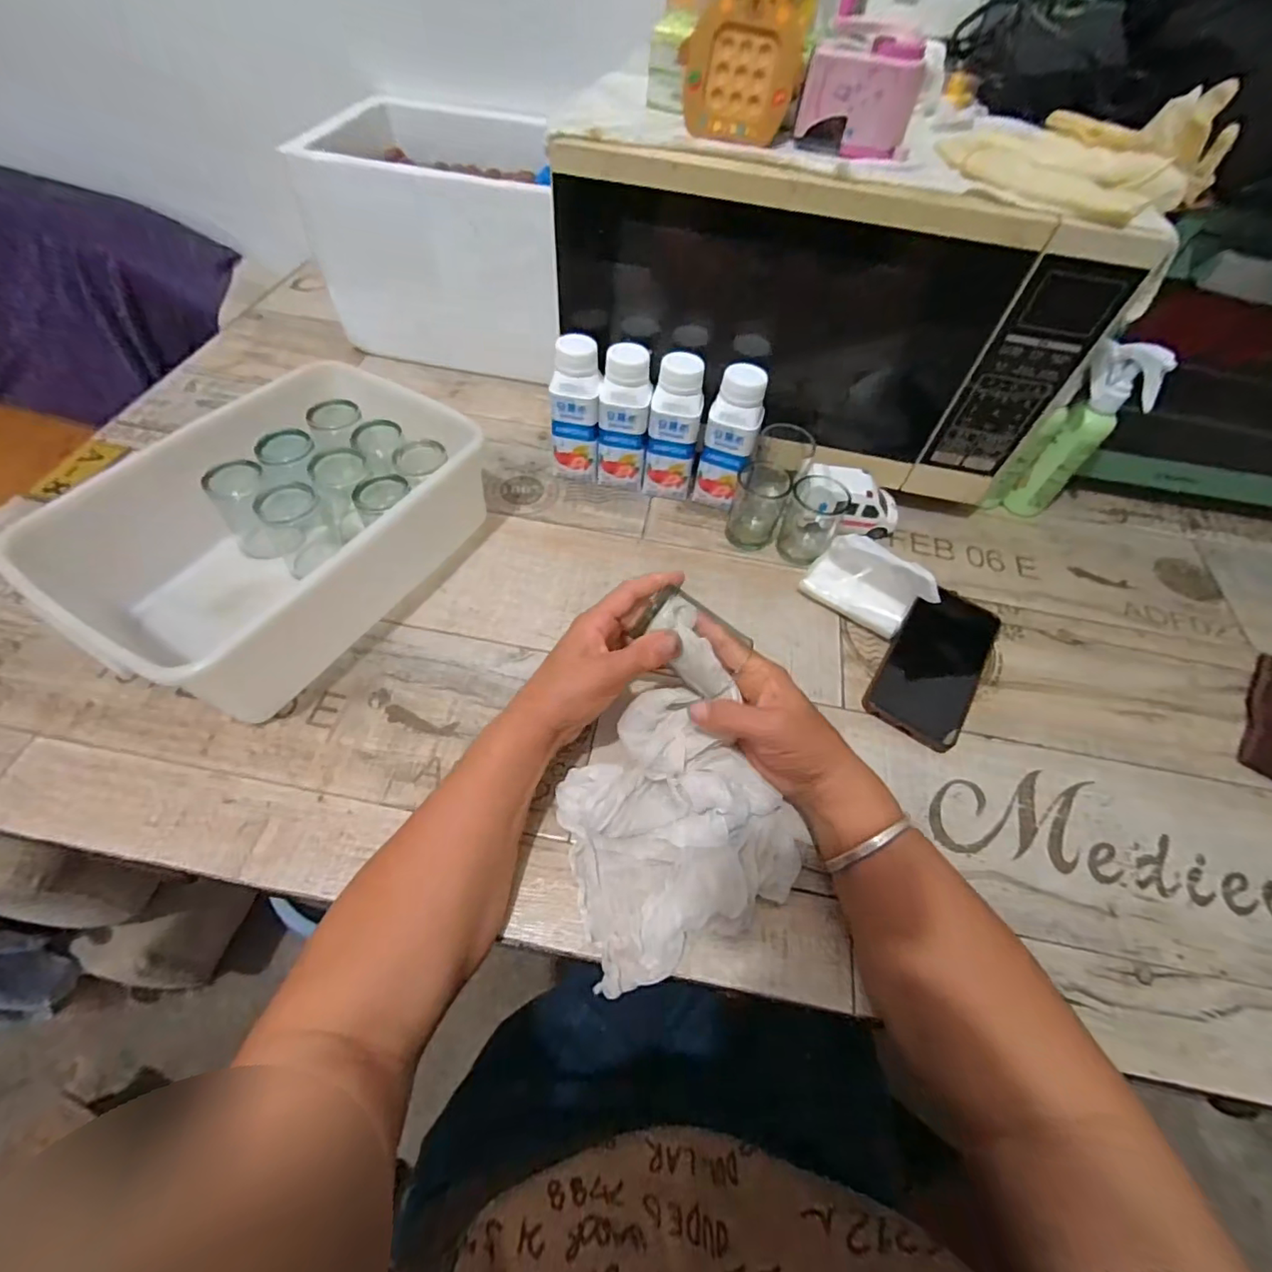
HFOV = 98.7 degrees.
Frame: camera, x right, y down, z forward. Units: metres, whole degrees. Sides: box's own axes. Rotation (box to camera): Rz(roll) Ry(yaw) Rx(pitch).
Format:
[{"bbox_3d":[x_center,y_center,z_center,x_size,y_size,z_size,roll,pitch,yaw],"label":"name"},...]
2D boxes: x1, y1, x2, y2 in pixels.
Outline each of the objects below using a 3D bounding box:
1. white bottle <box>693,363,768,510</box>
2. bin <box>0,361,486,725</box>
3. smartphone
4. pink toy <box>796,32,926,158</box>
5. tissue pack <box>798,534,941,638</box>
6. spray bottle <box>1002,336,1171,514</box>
[{"bbox_3d":[0.092,-0.187,0.544,0.052,0.139,0.052,15,56,5],"label":"white bottle"},{"bbox_3d":[-0.298,-0.095,0.473,0.194,0.104,0.307,28,59,14],"label":"bin"},{"bbox_3d":[0.269,0.021,0.488,0.078,0.015,0.169,31,59,16],"label":"smartphone"},{"bbox_3d":[0.162,-0.390,0.394,0.077,0.059,0.036,16,59,6],"label":"pink toy"},{"bbox_3d":[0.217,-0.053,0.507,0.105,0.073,0.063,31,59,15],"label":"tissue pack"},{"bbox_3d":[0.443,-0.197,0.555,0.063,0.183,0.043,37,61,19],"label":"spray bottle"}]

